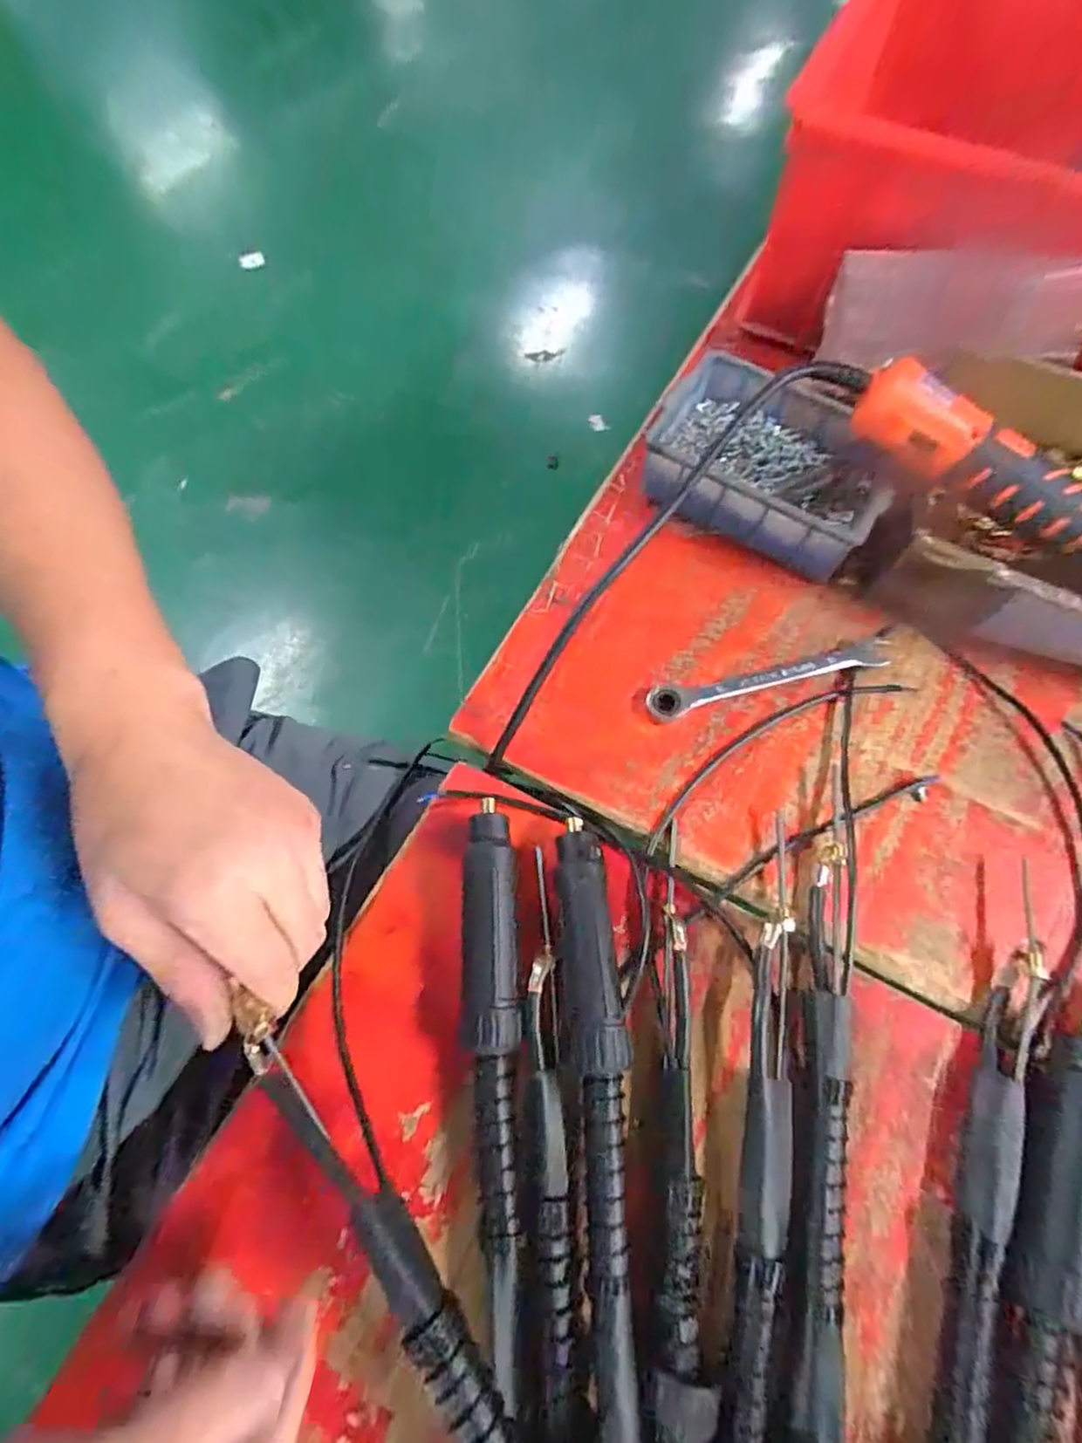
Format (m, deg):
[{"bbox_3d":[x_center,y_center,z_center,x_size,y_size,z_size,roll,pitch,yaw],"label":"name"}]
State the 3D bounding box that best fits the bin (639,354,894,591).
[{"bbox_3d":[0.148,-0.168,0.433,0.142,0.052,0.112,28,70,11],"label":"bin"}]

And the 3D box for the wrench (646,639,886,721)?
[{"bbox_3d":[0.137,-0.027,0.398,0.149,0.009,0.021,-14,68,-6],"label":"wrench"}]

